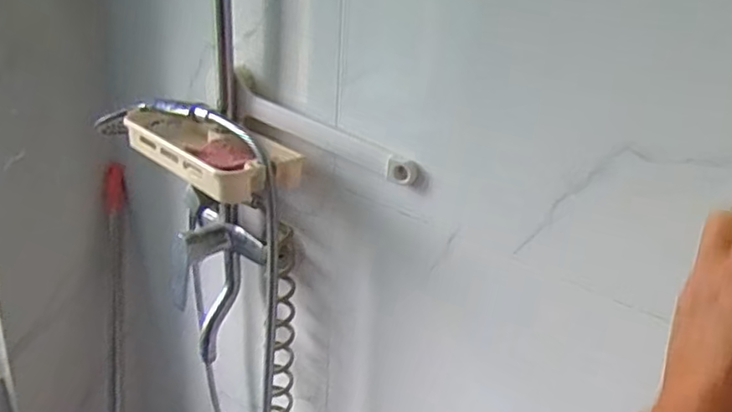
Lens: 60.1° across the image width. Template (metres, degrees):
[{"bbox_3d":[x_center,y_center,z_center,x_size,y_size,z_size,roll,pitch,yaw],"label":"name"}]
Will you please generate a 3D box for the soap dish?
[{"bbox_3d":[-0.215,-0.075,0.810,0.273,0.058,0.105,23,29,39],"label":"soap dish"}]

